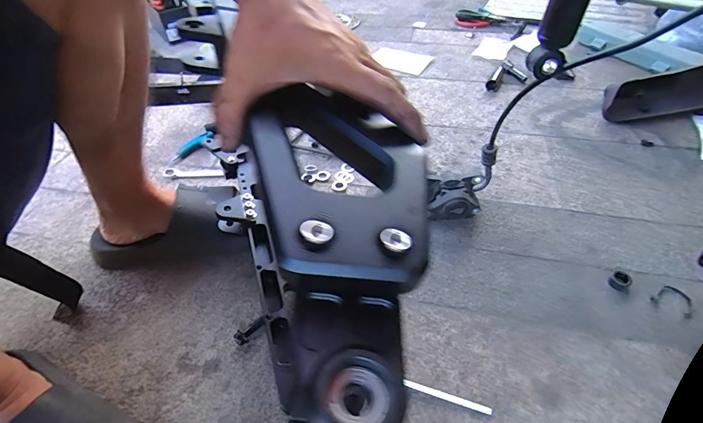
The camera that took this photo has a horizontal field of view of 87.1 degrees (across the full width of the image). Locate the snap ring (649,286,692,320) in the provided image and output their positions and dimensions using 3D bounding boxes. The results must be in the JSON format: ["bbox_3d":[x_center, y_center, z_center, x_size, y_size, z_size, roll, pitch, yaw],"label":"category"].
[{"bbox_3d":[0.401,0.109,0.460,0.044,0.004,0.038,30,55,27],"label":"snap ring"}]

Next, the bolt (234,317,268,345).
[{"bbox_3d":[-0.120,0.144,0.446,0.042,0.017,0.015,-25,51,-19],"label":"bolt"}]

